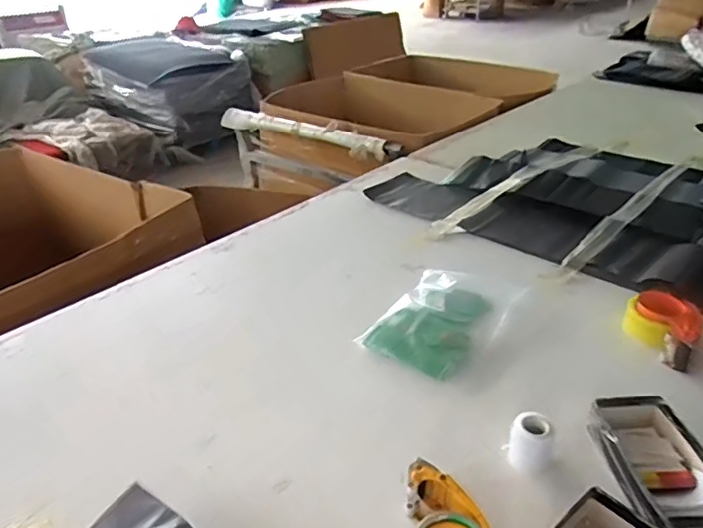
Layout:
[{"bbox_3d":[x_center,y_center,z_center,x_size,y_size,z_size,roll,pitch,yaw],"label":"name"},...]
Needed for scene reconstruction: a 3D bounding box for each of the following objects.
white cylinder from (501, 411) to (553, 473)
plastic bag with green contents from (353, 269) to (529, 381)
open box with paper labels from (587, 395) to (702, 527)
[{"bbox_3d":[0.242,0.249,0.769,0.058,0.074,0.052,1,30,4],"label":"white cylinder"},{"bbox_3d":[0.177,0.096,1.058,0.194,0.038,0.313,19,36,31],"label":"plastic bag with green contents"},{"bbox_3d":[0.401,0.273,0.728,0.123,0.055,0.225,-3,30,-2],"label":"open box with paper labels"}]

